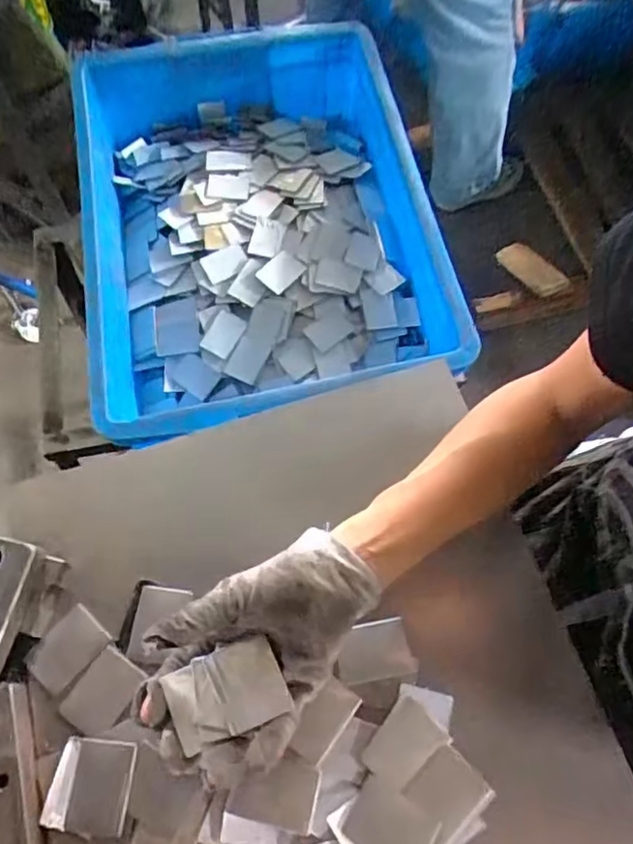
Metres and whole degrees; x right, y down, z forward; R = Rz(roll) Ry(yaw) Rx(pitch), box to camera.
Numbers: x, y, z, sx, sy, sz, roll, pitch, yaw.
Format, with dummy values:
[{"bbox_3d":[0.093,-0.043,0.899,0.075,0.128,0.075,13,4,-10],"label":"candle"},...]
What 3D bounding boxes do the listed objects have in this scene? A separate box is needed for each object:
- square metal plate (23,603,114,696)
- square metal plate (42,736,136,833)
[{"bbox_3d":[-0.165,0.150,0.418,0.033,0.005,0.050,44,78,-1],"label":"square metal plate"},{"bbox_3d":[-0.136,0.219,0.380,0.049,0.007,0.049,5,67,1],"label":"square metal plate"}]

